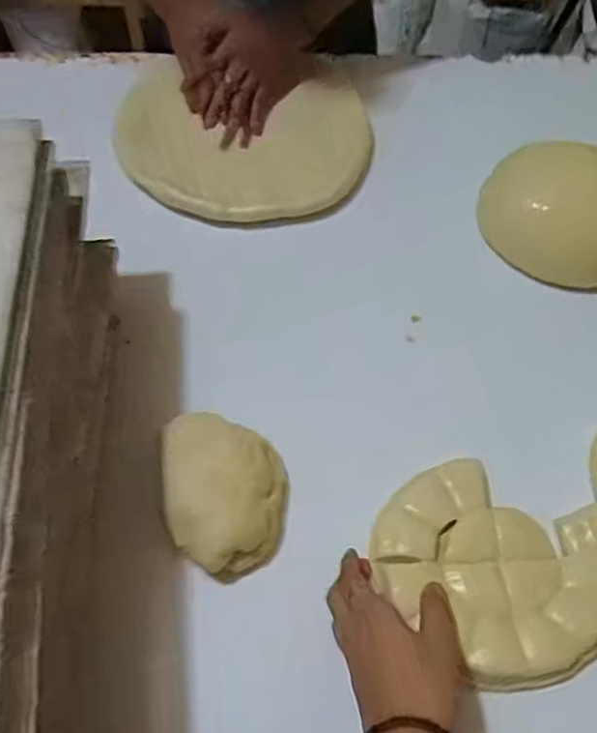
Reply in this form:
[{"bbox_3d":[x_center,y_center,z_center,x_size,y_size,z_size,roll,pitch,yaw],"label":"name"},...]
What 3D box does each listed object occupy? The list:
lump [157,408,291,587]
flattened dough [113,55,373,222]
[{"bbox_3d":[-0.058,0.103,0.562,0.101,0.068,0.130,-6,59,-6],"label":"lump"},{"bbox_3d":[-0.065,-0.280,0.823,0.299,0.026,0.269,-1,58,-3],"label":"flattened dough"}]

